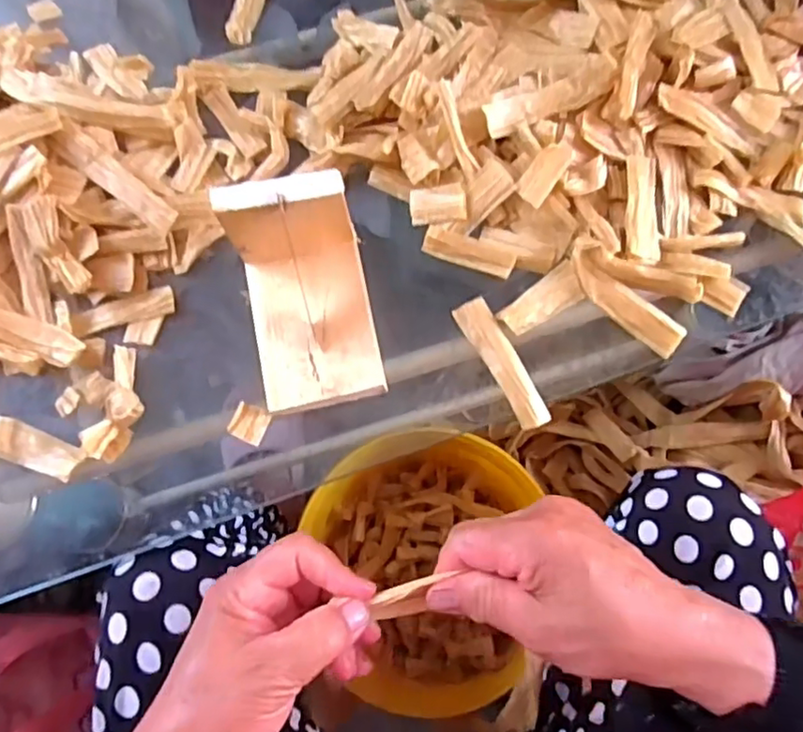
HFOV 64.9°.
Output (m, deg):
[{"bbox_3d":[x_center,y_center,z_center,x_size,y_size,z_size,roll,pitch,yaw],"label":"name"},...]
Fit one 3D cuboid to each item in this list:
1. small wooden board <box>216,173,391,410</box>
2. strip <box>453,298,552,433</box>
[{"bbox_3d":[-0.059,-0.043,0.384,0.076,0.067,0.119,-11,75,-2],"label":"small wooden board"},{"bbox_3d":[0.066,-0.002,0.415,0.022,0.004,0.093,-29,77,5],"label":"strip"}]

